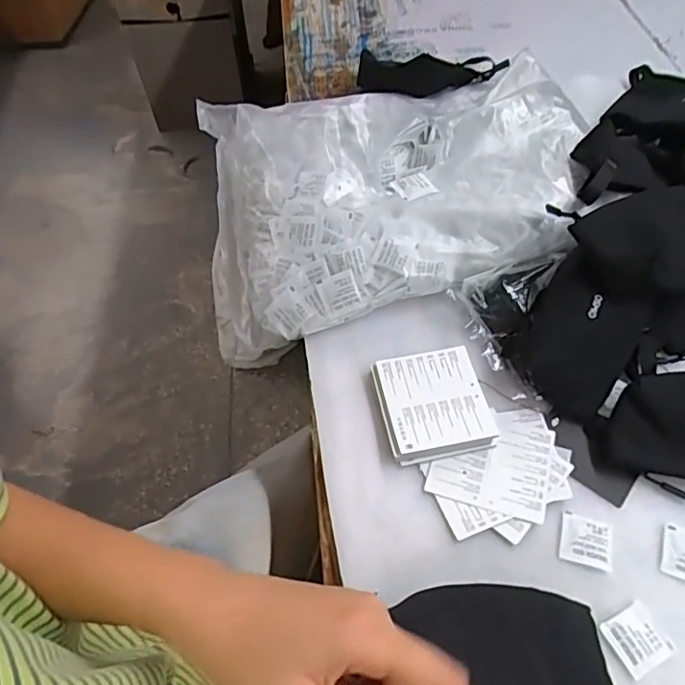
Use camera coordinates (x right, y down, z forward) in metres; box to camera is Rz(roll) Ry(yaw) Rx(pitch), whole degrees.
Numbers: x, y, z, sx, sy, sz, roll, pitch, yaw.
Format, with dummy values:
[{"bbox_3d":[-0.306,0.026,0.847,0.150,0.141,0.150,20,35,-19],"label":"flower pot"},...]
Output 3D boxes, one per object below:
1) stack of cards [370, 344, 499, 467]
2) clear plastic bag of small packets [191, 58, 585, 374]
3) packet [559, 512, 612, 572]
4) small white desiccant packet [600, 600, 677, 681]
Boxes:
[{"bbox_3d":[0.085,0.054,0.516,0.097,0.017,0.105,-11,56,-4],"label":"stack of cards"},{"bbox_3d":[0.060,-0.187,0.655,0.436,0.085,0.344,-10,56,-4],"label":"clear plastic bag of small packets"},{"bbox_3d":[0.196,0.159,0.447,0.039,0.004,0.038,13,58,11],"label":"packet"},{"bbox_3d":[0.217,0.218,0.408,0.041,0.004,0.039,-26,59,-14],"label":"small white desiccant packet"}]

